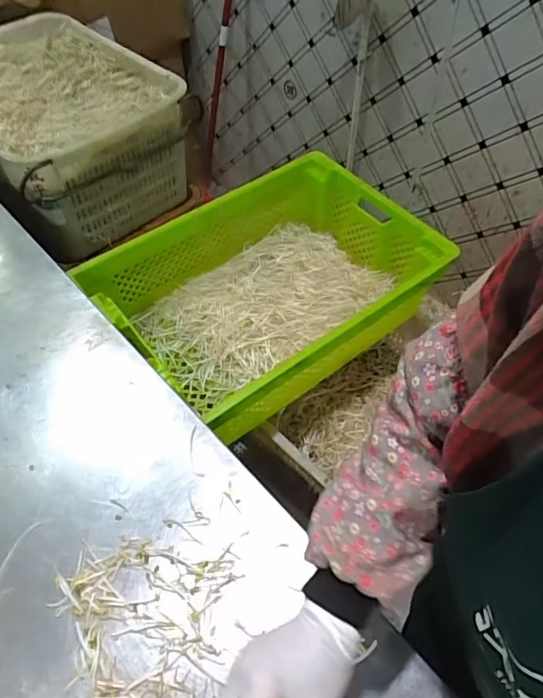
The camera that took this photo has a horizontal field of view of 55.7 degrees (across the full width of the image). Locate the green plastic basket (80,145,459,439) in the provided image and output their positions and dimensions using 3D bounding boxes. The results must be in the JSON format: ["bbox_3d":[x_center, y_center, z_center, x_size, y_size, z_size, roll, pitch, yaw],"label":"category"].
[{"bbox_3d":[0.005,-0.115,1.001,0.593,0.194,0.392,-32,60,-20],"label":"green plastic basket"}]

